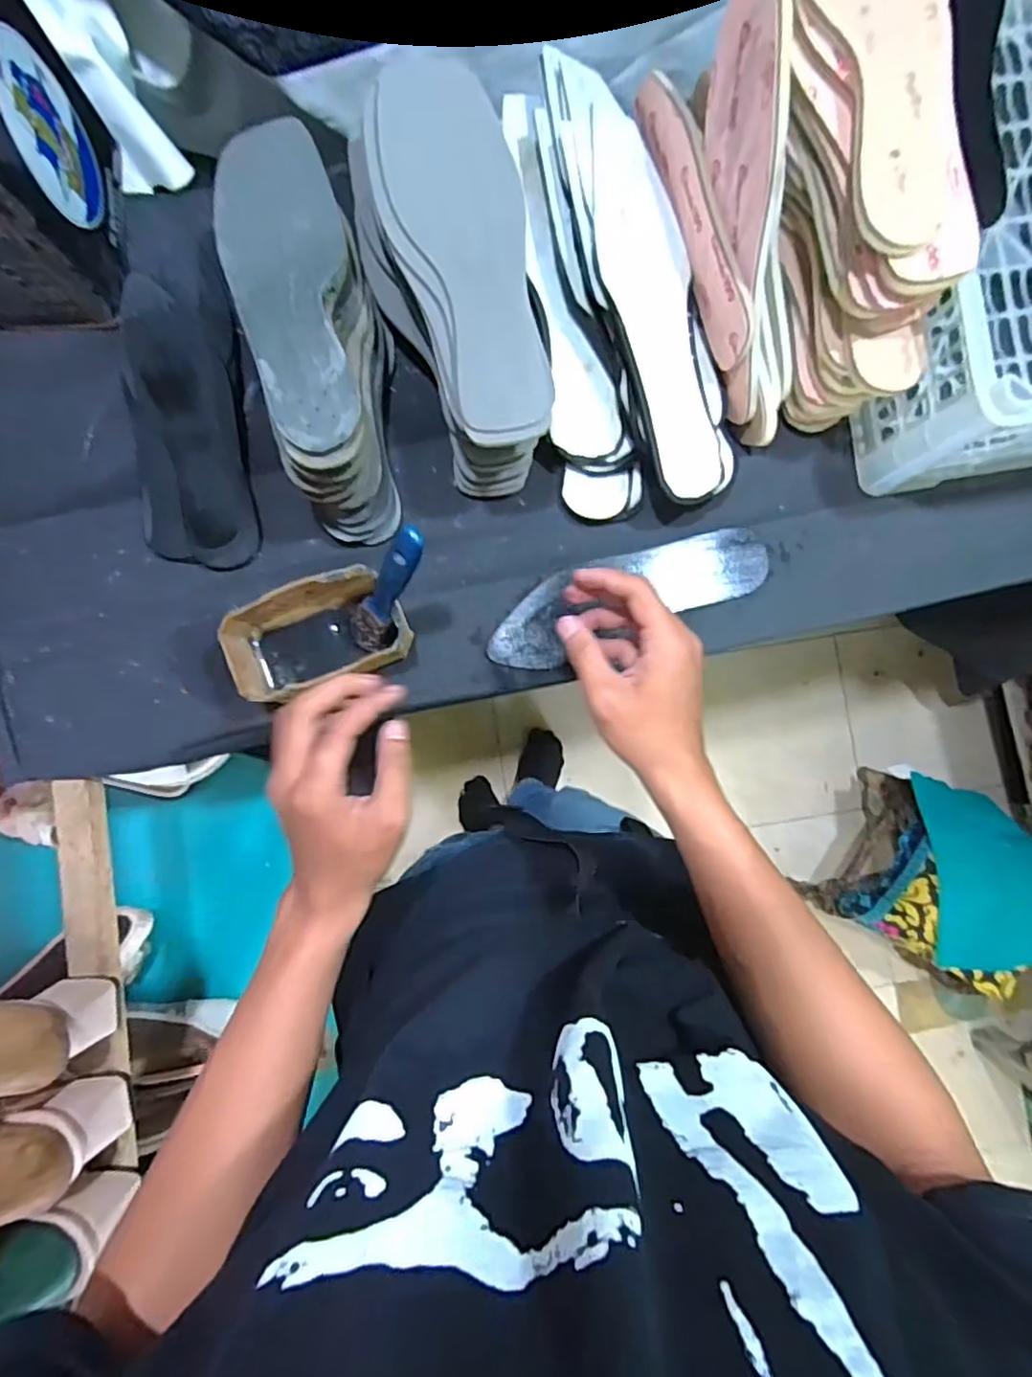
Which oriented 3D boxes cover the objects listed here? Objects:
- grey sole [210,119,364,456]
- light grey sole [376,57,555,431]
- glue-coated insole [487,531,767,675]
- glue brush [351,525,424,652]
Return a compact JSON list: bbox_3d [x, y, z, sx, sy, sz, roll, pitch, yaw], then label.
[{"bbox_3d":[-0.156,-0.267,0.415,0.080,0.035,0.234,-9,88,-2],"label":"grey sole"},{"bbox_3d":[-0.031,-0.287,0.409,0.081,0.029,0.235,-12,88,-2],"label":"light grey sole"},{"bbox_3d":[0.094,-0.079,0.528,0.243,0.009,0.070,-19,88,-2],"label":"glue-coated insole"},{"bbox_3d":[-0.093,-0.067,0.440,0.011,0.160,0.030,-38,89,-31],"label":"glue brush"}]

